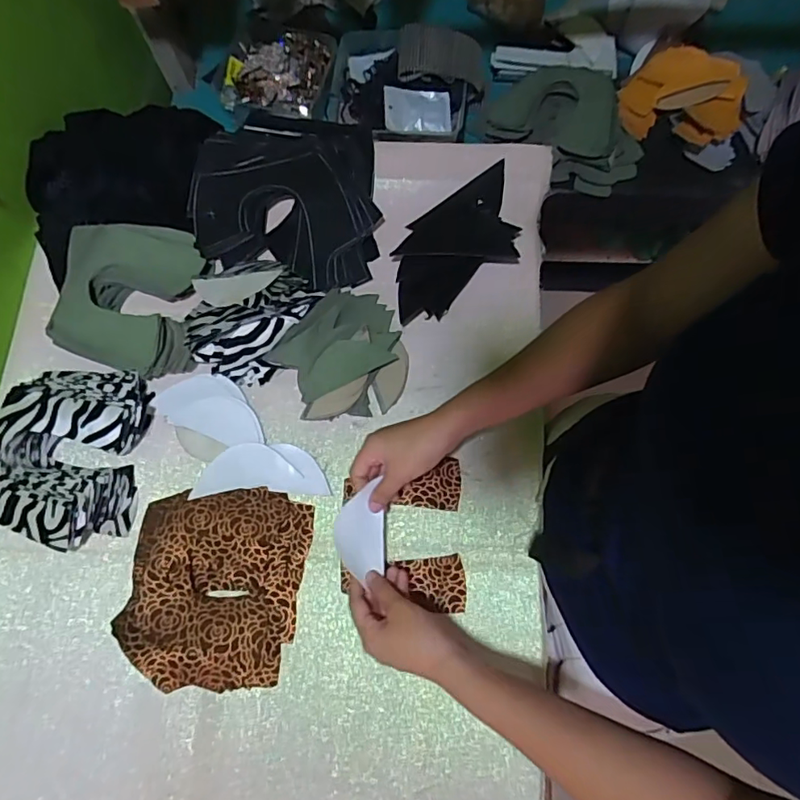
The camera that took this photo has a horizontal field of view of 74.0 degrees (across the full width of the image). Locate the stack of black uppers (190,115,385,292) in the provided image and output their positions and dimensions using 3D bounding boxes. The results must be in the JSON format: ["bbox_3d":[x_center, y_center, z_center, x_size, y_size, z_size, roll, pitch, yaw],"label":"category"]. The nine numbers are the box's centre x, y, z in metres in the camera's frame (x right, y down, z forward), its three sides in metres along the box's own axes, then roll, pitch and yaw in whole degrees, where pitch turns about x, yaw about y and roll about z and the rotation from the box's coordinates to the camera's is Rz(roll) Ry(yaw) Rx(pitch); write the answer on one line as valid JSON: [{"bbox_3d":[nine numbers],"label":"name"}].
[{"bbox_3d":[-0.132,-0.243,0.643,0.220,0.052,0.212,7,73,4],"label":"stack of black uppers"}]

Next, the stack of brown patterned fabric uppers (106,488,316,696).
[{"bbox_3d":[-0.182,0.179,0.522,0.164,0.028,0.181,6,72,2],"label":"stack of brown patterned fabric uppers"}]

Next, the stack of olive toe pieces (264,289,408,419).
[{"bbox_3d":[-0.068,-0.055,0.582,0.145,0.041,0.143,-8,72,-2],"label":"stack of olive toe pieces"}]

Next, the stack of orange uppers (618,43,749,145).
[{"bbox_3d":[0.424,-0.451,0.791,0.165,0.055,0.142,31,76,11],"label":"stack of orange uppers"}]

